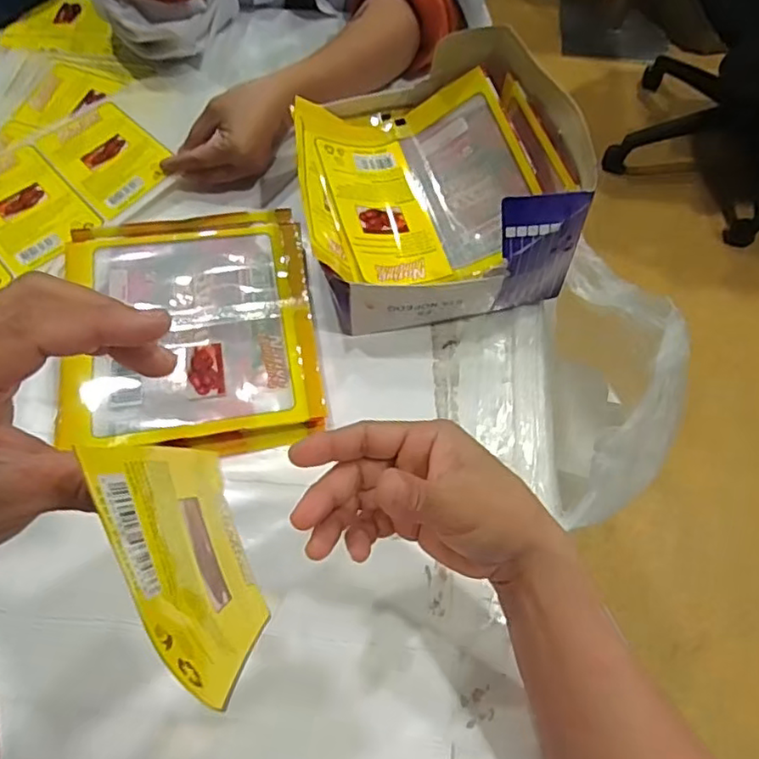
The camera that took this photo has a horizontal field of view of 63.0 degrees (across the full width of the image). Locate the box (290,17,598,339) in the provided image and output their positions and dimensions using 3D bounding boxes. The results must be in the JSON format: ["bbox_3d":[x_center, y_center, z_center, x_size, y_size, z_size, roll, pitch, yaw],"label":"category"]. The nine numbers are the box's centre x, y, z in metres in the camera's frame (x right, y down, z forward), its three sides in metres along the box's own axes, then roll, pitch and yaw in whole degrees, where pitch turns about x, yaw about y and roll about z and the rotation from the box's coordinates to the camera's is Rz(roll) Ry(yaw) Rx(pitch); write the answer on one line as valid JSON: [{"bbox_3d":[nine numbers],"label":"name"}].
[{"bbox_3d":[0.044,-0.158,0.491,0.198,0.099,0.212,-8,61,-5],"label":"box"}]

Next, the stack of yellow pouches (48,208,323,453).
[{"bbox_3d":[-0.140,-0.052,0.467,0.175,0.028,0.217,-7,61,-5],"label":"stack of yellow pouches"}]

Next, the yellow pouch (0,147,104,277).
[{"bbox_3d":[-0.307,-0.149,0.538,0.084,0.014,0.128,-38,68,-20],"label":"yellow pouch"}]

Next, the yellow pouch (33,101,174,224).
[{"bbox_3d":[-0.247,-0.204,0.563,0.083,0.008,0.133,-39,68,-20],"label":"yellow pouch"}]

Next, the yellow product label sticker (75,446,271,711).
[{"bbox_3d":[-0.065,0.063,0.228,0.008,0.130,0.080,-24,83,-4],"label":"yellow product label sticker"}]

